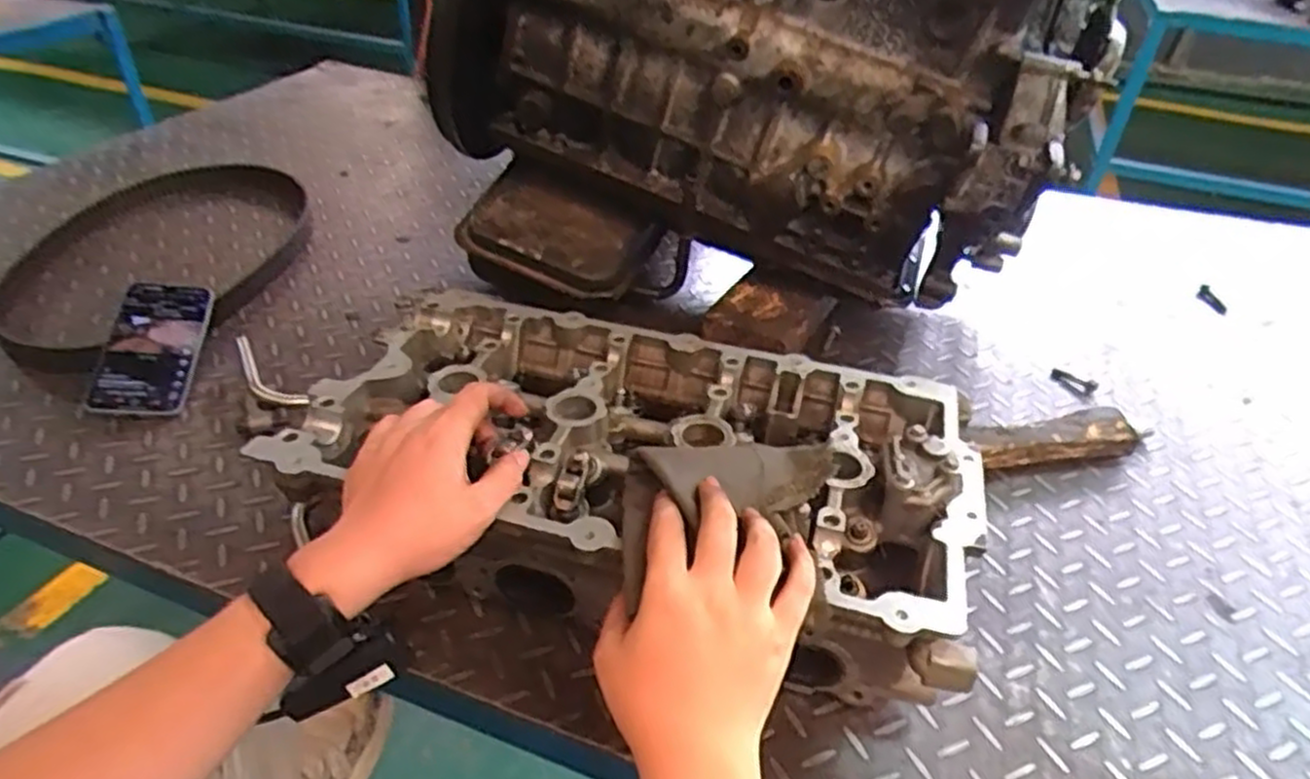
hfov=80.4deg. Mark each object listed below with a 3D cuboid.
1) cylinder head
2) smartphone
[{"bbox_3d":[-0.007,0.068,0.558,0.427,0.137,0.220,11,39,11],"label":"cylinder head"},{"bbox_3d":[-0.476,-0.039,0.734,0.086,0.014,0.146,0,59,-9],"label":"smartphone"}]

